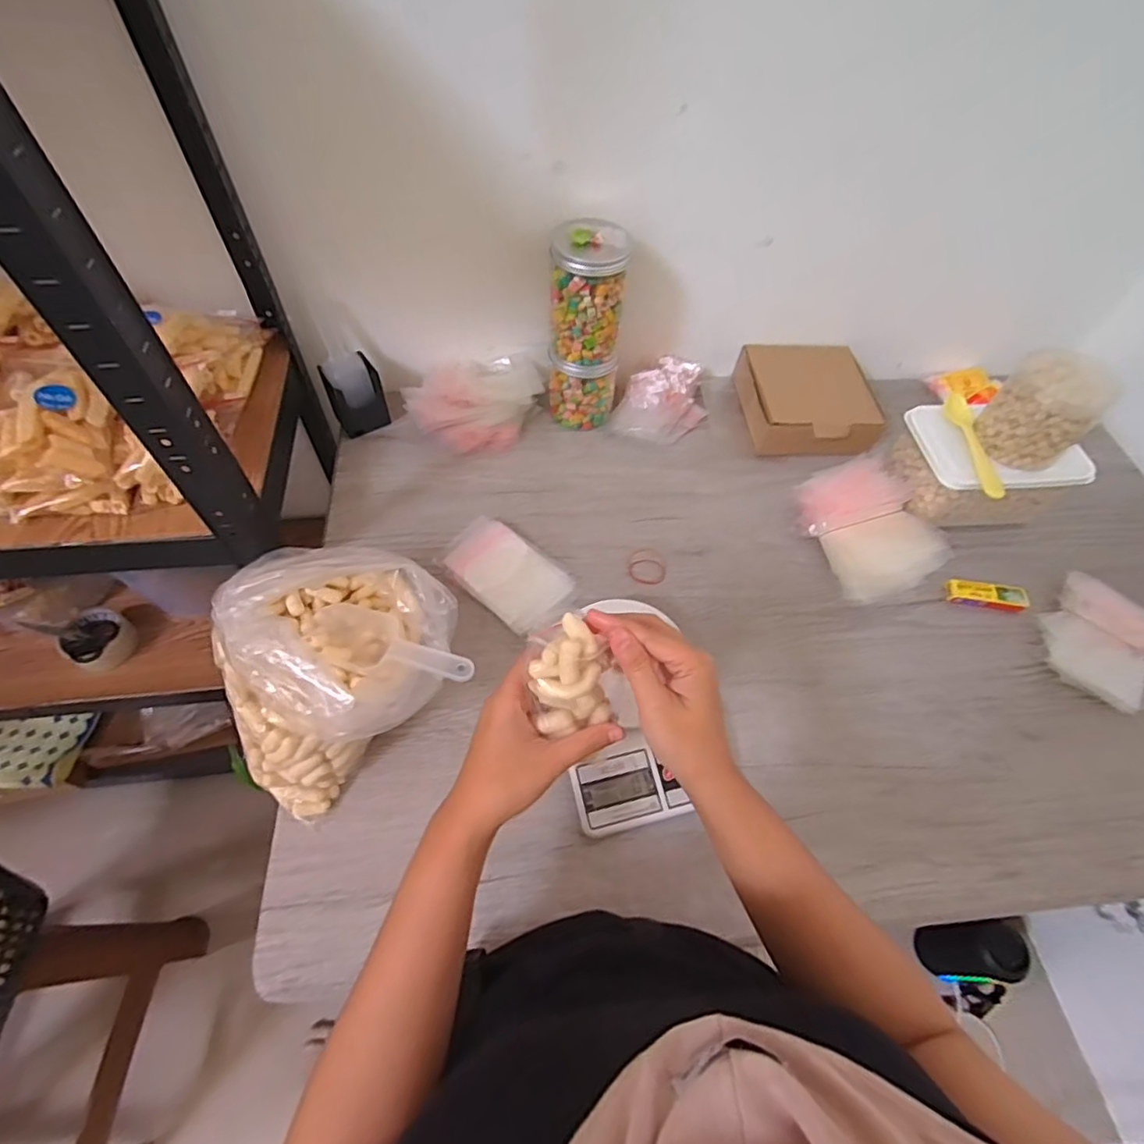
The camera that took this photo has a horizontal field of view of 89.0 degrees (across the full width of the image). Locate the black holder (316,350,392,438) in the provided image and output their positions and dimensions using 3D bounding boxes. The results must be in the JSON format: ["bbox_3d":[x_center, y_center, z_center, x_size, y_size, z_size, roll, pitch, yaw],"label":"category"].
[{"bbox_3d":[-0.277,-0.226,0.751,0.067,0.073,0.059,-26,63,-19],"label":"black holder"}]

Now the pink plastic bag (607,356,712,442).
[{"bbox_3d":[0.128,-0.238,0.799,0.116,0.048,0.138,19,58,8],"label":"pink plastic bag"}]

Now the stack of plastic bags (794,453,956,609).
[{"bbox_3d":[0.351,-0.054,0.681,0.140,0.063,0.161,-13,60,-12],"label":"stack of plastic bags"}]

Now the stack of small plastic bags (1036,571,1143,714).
[{"bbox_3d":[0.578,0.073,0.635,0.112,0.022,0.137,32,61,15],"label":"stack of small plastic bags"}]

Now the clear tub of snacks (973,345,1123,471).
[{"bbox_3d":[0.522,-0.183,0.640,0.077,0.100,0.094,-31,65,-22],"label":"clear tub of snacks"}]

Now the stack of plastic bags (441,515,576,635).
[{"bbox_3d":[-0.074,-0.001,0.657,0.139,0.014,0.089,35,62,17],"label":"stack of plastic bags"}]

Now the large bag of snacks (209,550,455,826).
[{"bbox_3d":[-0.190,0.086,0.501,0.165,0.176,0.201,2,58,-3],"label":"large bag of snacks"}]

